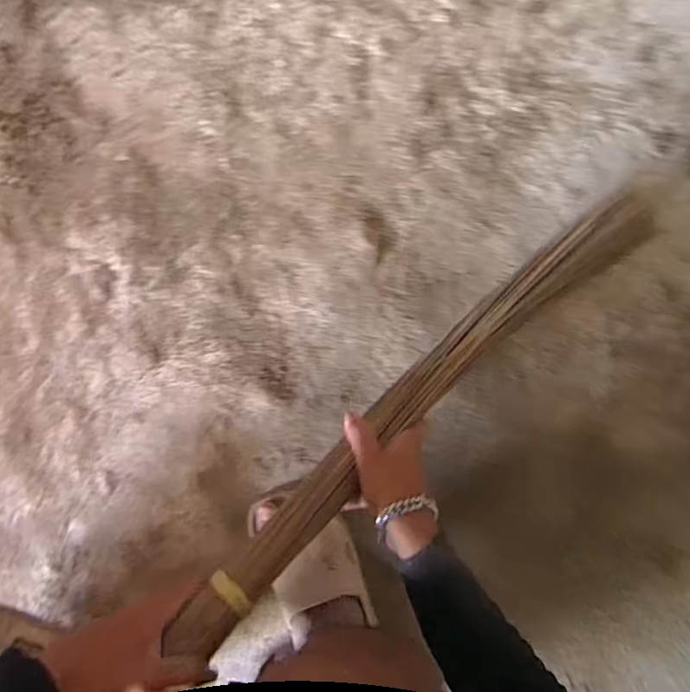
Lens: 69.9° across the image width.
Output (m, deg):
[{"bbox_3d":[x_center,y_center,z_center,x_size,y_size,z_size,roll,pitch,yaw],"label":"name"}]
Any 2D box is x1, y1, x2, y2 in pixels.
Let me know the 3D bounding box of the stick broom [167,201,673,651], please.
[{"bbox_3d":[0.098,0.043,0.507,0.636,0.072,0.061,-41,97,-16],"label":"stick broom"}]

